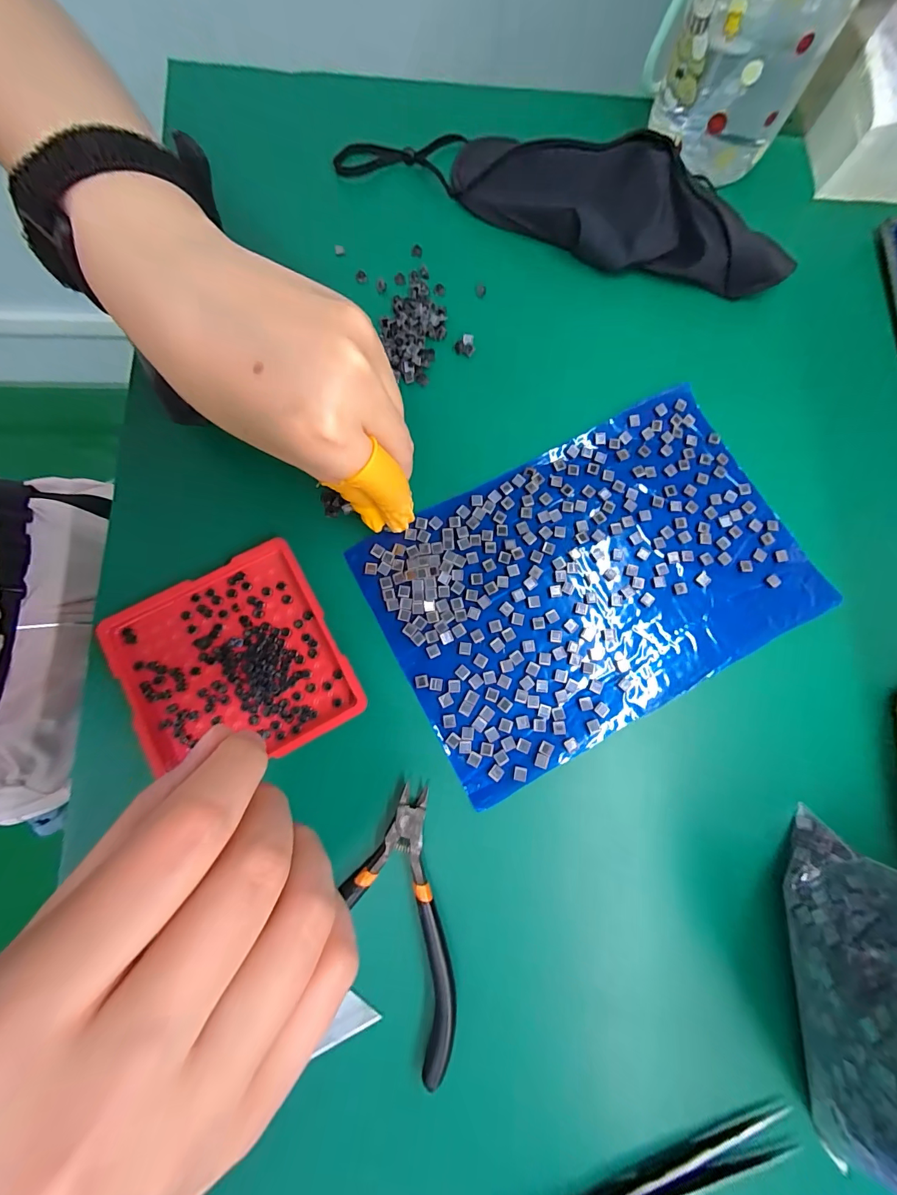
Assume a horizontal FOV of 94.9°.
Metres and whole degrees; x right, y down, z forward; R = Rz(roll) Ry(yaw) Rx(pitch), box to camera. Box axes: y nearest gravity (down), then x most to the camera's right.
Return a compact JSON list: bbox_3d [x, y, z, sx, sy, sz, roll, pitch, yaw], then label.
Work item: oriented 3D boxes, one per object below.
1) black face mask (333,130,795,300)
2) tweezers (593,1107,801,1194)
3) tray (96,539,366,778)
[{"bbox_3d":[0.069,-0.253,0.256,0.286,0.033,0.066,26,80,4],"label":"black face mask"},{"bbox_3d":[0.085,0.245,0.174,0.130,0.011,0.018,-10,80,-5],"label":"tweezers"},{"bbox_3d":[-0.106,0.034,0.205,0.097,0.011,0.099,-28,81,-6],"label":"tray"}]

